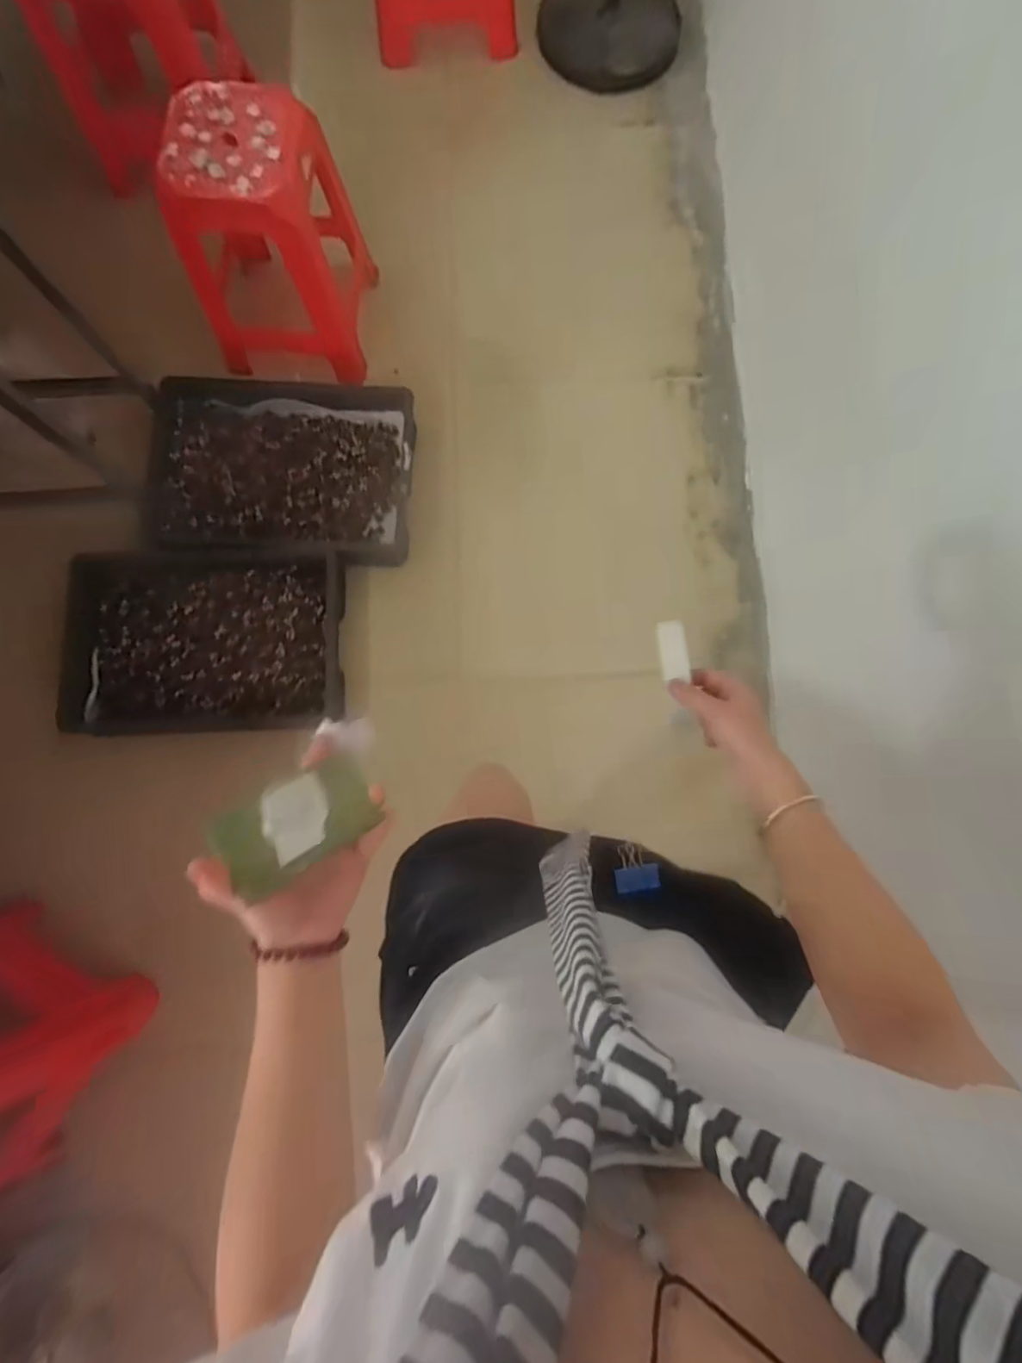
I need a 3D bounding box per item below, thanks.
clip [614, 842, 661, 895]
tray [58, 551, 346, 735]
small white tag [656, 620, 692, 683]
[{"bbox_3d":[0.115,0.171,0.552,0.038,0.012,0.042,-8,81,-3],"label":"clip"},{"bbox_3d":[-0.705,-0.102,1.401,0.603,0.102,0.419,-3,80,-2],"label":"tray"},{"bbox_3d":[0.159,-0.031,0.590,0.026,0.009,0.063,1,66,-1],"label":"small white tag"}]

